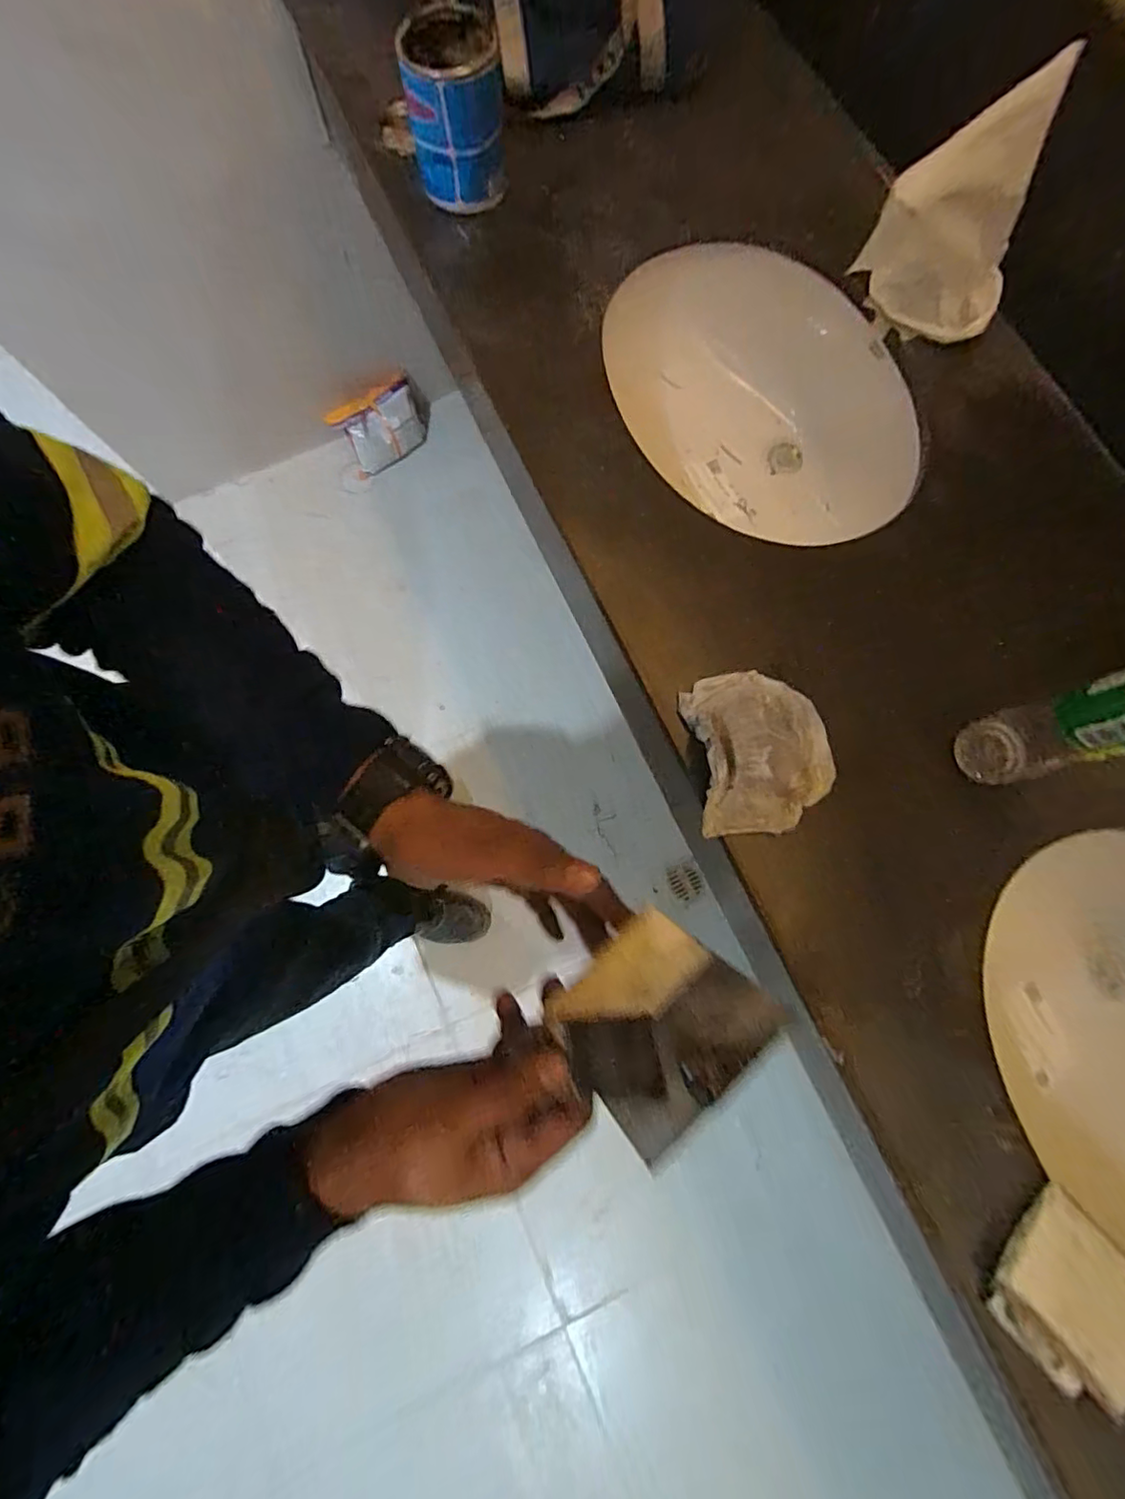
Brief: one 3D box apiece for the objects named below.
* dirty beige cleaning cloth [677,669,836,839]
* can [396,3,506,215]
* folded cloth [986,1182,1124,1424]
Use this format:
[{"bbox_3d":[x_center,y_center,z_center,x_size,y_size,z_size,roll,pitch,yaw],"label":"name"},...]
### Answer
[{"bbox_3d":[0.190,-0.003,0.533,0.136,0.042,0.157,-8,78,-1],"label":"dirty beige cleaning cloth"},{"bbox_3d":[-0.120,-0.715,0.641,0.109,0.116,0.105,-3,78,0],"label":"can"},{"bbox_3d":[0.402,0.430,0.434,0.107,0.030,0.122,-40,80,-8],"label":"folded cloth"}]

